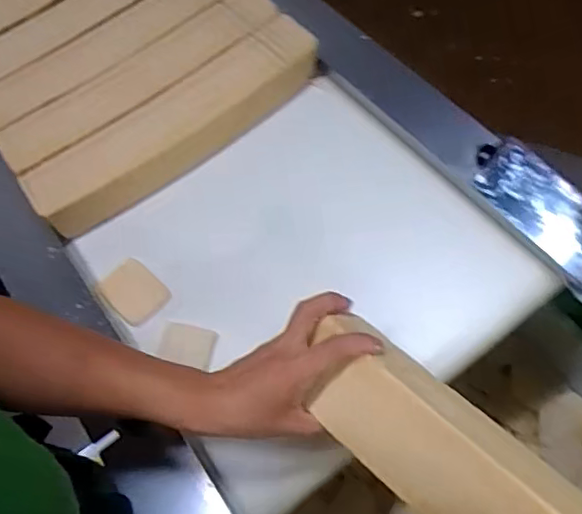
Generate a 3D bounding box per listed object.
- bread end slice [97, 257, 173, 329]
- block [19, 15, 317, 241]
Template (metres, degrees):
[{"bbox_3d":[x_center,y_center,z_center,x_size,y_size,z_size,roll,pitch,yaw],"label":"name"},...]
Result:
[{"bbox_3d":[-0.176,0.040,0.651,0.076,0.022,0.058,42,76,16],"label":"bread end slice"},{"bbox_3d":[-0.134,-0.163,0.690,0.382,0.052,0.105,-36,72,-11],"label":"block"}]

